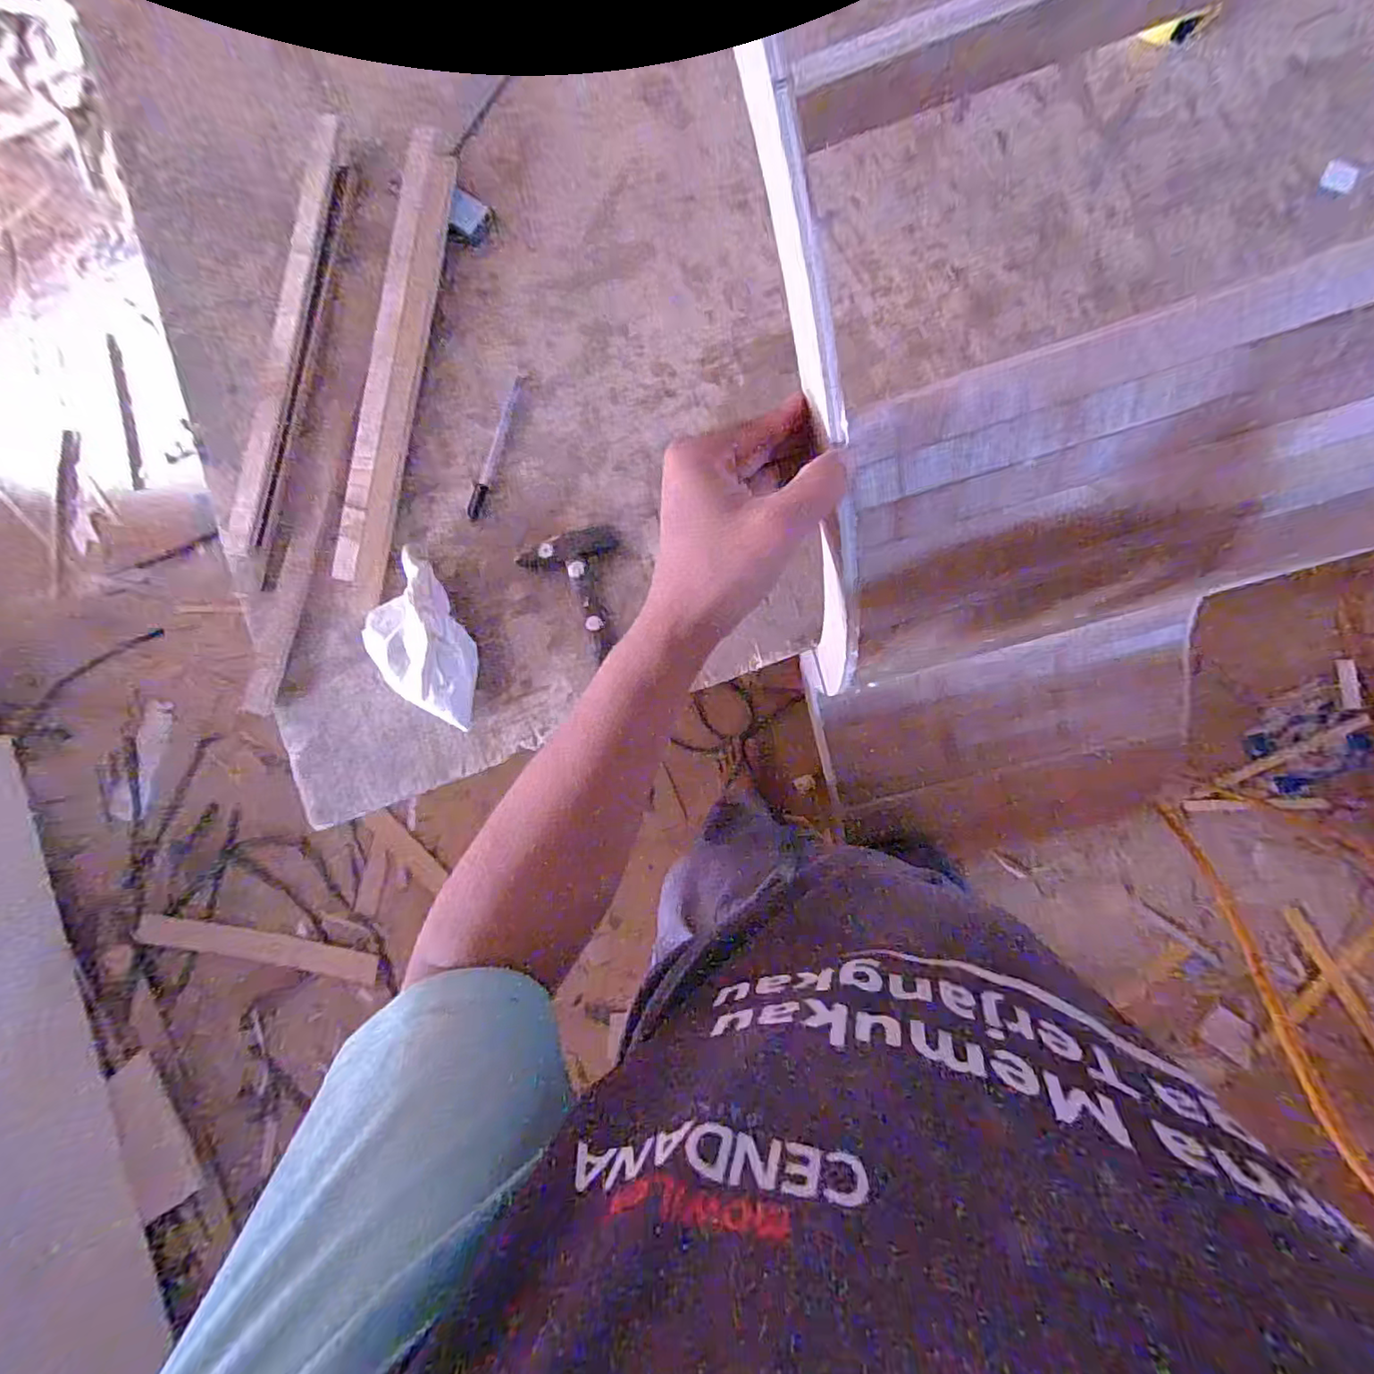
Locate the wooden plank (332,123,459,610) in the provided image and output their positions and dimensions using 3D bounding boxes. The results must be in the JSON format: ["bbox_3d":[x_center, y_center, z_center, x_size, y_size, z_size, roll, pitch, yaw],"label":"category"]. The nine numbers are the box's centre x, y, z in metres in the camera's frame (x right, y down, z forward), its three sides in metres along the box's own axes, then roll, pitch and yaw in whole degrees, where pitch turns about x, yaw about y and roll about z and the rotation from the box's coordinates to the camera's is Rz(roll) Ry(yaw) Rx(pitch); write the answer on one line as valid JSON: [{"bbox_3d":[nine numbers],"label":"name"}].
[{"bbox_3d":[-0.305,-0.339,0.620,0.060,0.015,0.495,9,87,8],"label":"wooden plank"}]

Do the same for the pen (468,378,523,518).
[{"bbox_3d":[-0.198,-0.247,0.605,0.015,0.006,0.154,16,88,8],"label":"pen"}]

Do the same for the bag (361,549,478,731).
[{"bbox_3d":[-0.265,-0.041,0.580,0.093,0.049,0.181,-27,83,5],"label":"bag"}]

